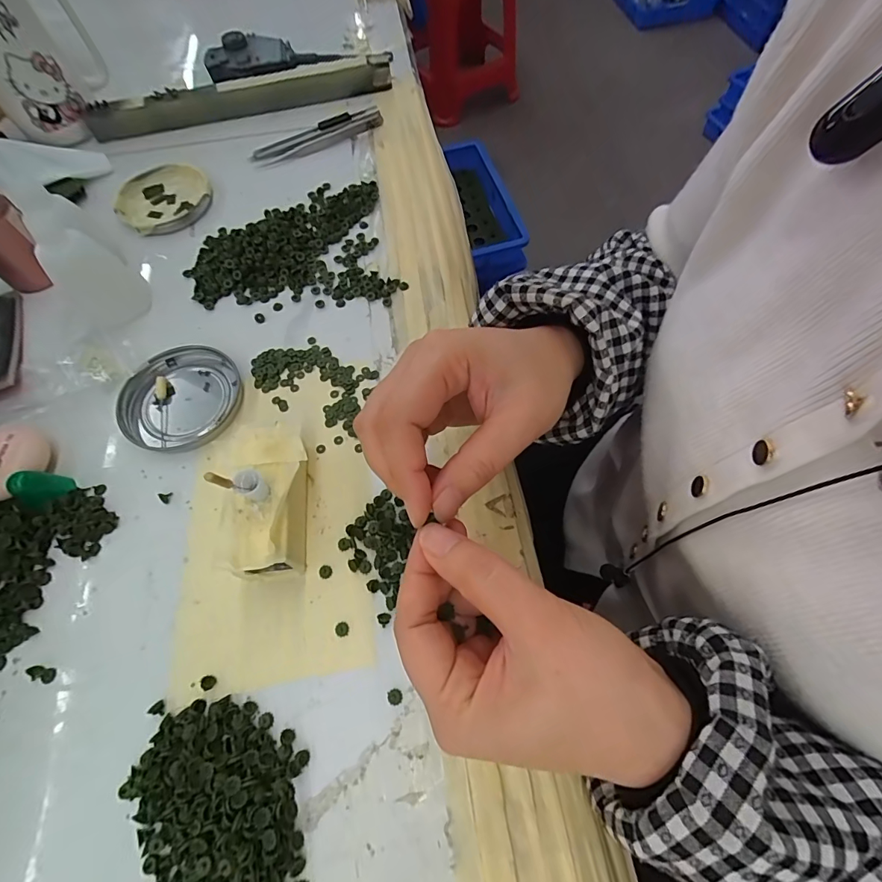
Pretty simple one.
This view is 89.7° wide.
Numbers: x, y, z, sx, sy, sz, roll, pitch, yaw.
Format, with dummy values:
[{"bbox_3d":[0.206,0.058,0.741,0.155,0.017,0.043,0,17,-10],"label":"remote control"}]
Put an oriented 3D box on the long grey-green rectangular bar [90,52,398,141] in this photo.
[{"bbox_3d":[-0.195,-0.340,0.438,0.293,0.026,0.019,-17,65,-6],"label":"long grey-green rectangular bar"}]

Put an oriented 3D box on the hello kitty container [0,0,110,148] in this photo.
[{"bbox_3d":[-0.366,-0.352,0.385,0.098,0.142,0.065,-33,68,-13],"label":"hello kitty container"}]

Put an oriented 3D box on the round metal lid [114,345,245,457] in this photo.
[{"bbox_3d":[-0.175,-0.029,0.299,0.071,0.009,0.078,-1,65,1],"label":"round metal lid"}]

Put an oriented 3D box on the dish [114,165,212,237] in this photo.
[{"bbox_3d":[-0.245,-0.214,0.390,0.082,0.009,0.077,-1,65,1],"label":"dish"}]

